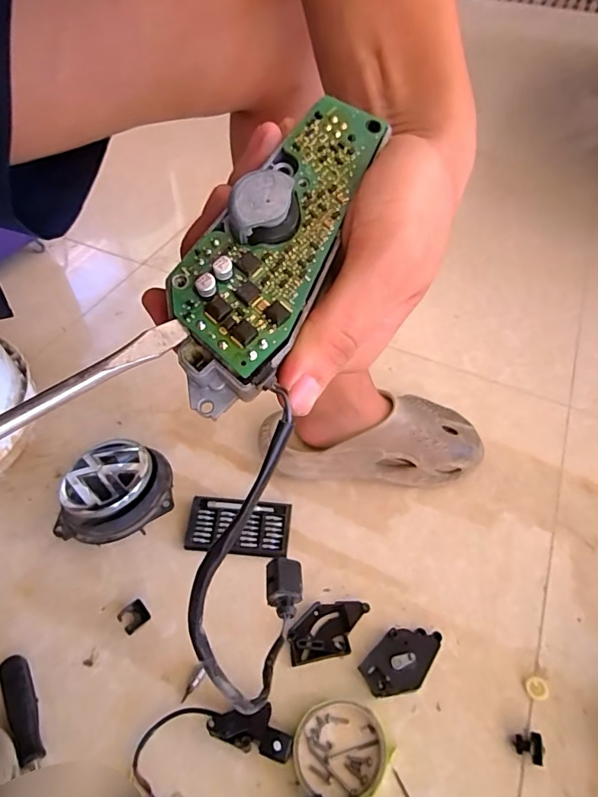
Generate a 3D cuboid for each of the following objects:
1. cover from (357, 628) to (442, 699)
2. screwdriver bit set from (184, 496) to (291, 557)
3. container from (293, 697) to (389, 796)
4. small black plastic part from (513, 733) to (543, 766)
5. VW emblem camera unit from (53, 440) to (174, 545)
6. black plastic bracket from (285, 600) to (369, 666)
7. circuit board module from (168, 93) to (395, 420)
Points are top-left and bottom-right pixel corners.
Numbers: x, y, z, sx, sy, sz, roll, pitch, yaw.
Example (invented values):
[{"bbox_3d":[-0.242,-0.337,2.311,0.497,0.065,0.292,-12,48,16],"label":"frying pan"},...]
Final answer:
[{"bbox_3d":[0.108,0.273,0.480,0.085,0.020,0.050,-36,60,-26],"label":"cover"},{"bbox_3d":[-0.074,0.158,0.563,0.122,0.021,0.066,5,51,3],"label":"screwdriver bit set"},{"bbox_3d":[0.039,0.330,0.430,0.083,0.017,0.078,1,51,-1],"label":"container"},{"bbox_3d":[0.217,0.332,0.435,0.022,0.020,0.024,5,51,3],"label":"small black plastic part"},{"bbox_3d":[-0.217,0.115,0.559,0.125,0.075,0.126,1,51,-1],"label":"VW emblem camera unit"},{"bbox_3d":[0.032,0.254,0.501,0.090,0.015,0.054,-8,52,-7],"label":"black plastic bracket"},{"bbox_3d":[-0.009,-0.051,0.155,0.040,0.029,0.114,23,81,17],"label":"circuit board module"}]

